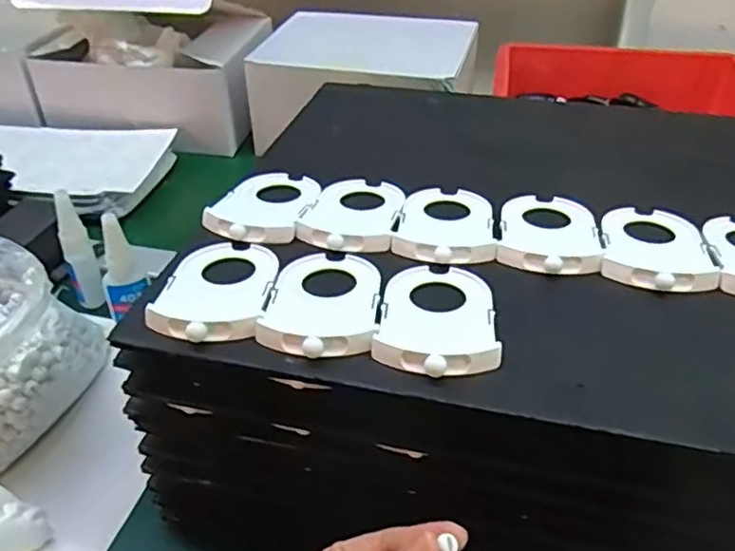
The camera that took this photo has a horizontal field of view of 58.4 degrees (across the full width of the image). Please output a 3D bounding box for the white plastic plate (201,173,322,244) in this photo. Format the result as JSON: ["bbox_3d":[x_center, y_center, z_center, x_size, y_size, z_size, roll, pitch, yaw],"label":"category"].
[{"bbox_3d":[-0.064,-0.046,0.419,0.057,0.011,0.081,12,42,13],"label":"white plastic plate"}]

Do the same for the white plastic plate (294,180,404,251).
[{"bbox_3d":[-0.008,-0.041,0.412,0.057,0.011,0.079,8,41,8],"label":"white plastic plate"}]

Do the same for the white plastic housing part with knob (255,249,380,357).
[{"bbox_3d":[-0.021,0.011,0.341,0.056,0.012,0.084,6,41,5],"label":"white plastic housing part with knob"}]

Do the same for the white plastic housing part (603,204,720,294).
[{"bbox_3d":[0.165,-0.019,0.378,0.057,0.012,0.081,10,41,10],"label":"white plastic housing part"}]

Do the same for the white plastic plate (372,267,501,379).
[{"bbox_3d":[0.036,0.018,0.328,0.058,0.012,0.081,7,41,7],"label":"white plastic plate"}]

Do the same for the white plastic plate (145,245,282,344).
[{"bbox_3d":[-0.080,0.005,0.349,0.056,0.011,0.080,4,41,3],"label":"white plastic plate"}]

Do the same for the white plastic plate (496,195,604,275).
[{"bbox_3d":[0.108,-0.028,0.392,0.056,0.011,0.081,8,41,8],"label":"white plastic plate"}]

